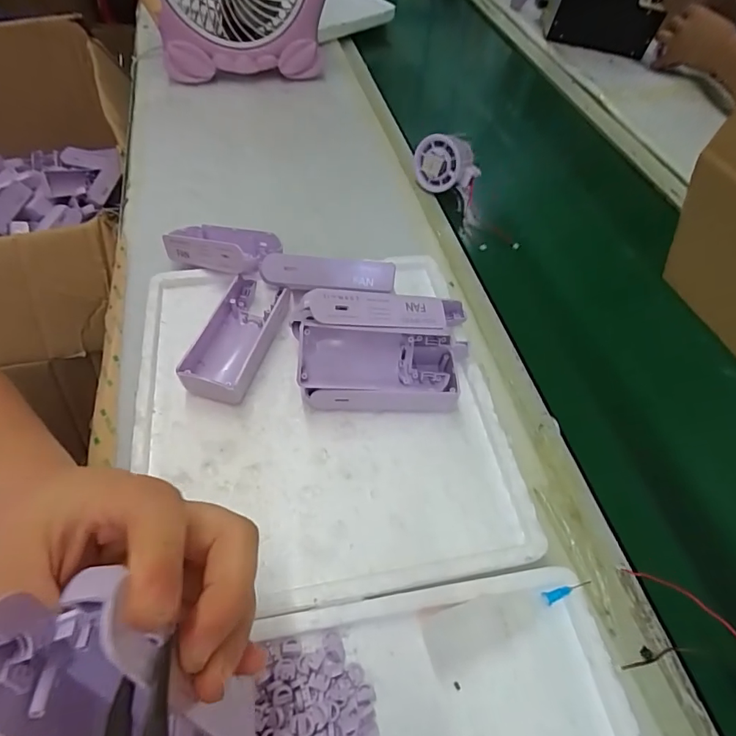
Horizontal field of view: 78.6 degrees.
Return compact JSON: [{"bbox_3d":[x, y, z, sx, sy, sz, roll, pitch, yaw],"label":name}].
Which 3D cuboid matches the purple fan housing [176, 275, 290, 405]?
[{"bbox_3d":[-0.101,-0.022,0.344,0.052,0.029,0.104,16,55,5],"label":"purple fan housing"}]

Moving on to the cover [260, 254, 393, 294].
[{"bbox_3d":[-0.032,-0.078,0.364,0.104,0.027,0.016,2,31,-3],"label":"cover"}]

